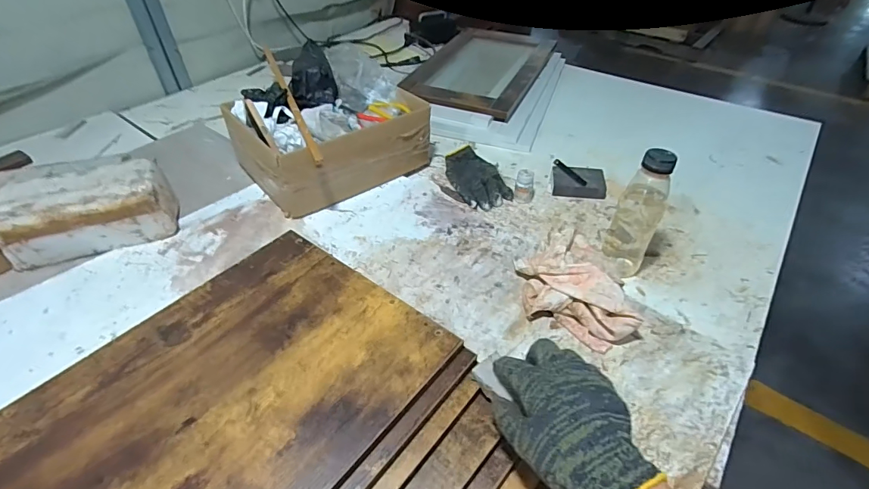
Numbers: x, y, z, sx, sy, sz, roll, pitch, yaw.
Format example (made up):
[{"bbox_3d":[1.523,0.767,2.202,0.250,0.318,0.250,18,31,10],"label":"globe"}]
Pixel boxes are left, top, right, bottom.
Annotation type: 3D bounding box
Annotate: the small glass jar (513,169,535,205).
[{"bbox_3d":[0.167,-0.105,0.803,0.036,0.057,0.028,11,44,11],"label":"small glass jar"}]

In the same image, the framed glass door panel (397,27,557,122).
[{"bbox_3d":[0.134,-0.491,1.186,0.303,0.027,0.542,14,44,14],"label":"framed glass door panel"}]

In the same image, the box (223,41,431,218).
[{"bbox_3d":[-0.205,-0.226,0.827,0.303,0.180,0.255,-32,51,-30],"label":"box"}]

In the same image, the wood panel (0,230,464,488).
[{"bbox_3d":[-0.261,0.193,0.332,0.270,0.011,0.571,30,50,28],"label":"wood panel"}]

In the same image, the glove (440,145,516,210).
[{"bbox_3d":[0.072,-0.133,0.870,0.110,0.027,0.179,-14,44,-15],"label":"glove"}]

